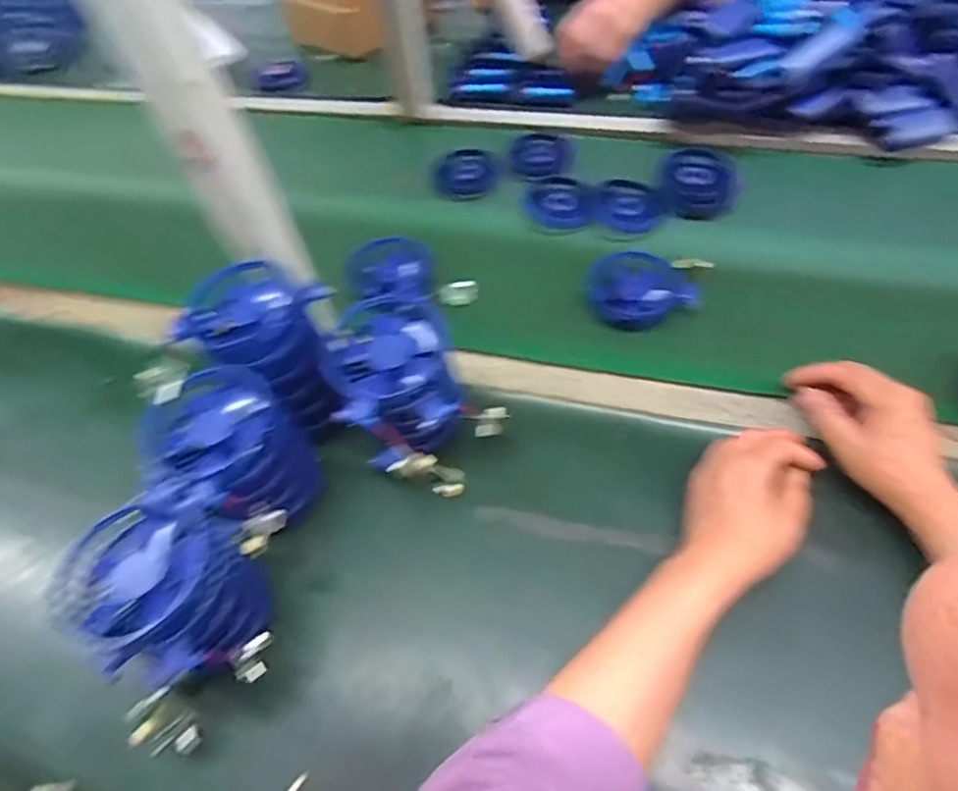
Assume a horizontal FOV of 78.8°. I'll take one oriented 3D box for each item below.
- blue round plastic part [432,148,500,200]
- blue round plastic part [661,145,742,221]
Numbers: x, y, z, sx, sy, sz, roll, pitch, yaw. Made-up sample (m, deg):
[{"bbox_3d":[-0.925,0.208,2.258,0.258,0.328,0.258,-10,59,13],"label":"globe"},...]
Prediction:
[{"bbox_3d":[-0.018,-0.291,0.759,0.084,0.021,0.093,-1,54,4],"label":"blue round plastic part"},{"bbox_3d":[0.266,-0.259,0.701,0.087,0.019,0.125,7,55,10],"label":"blue round plastic part"}]

